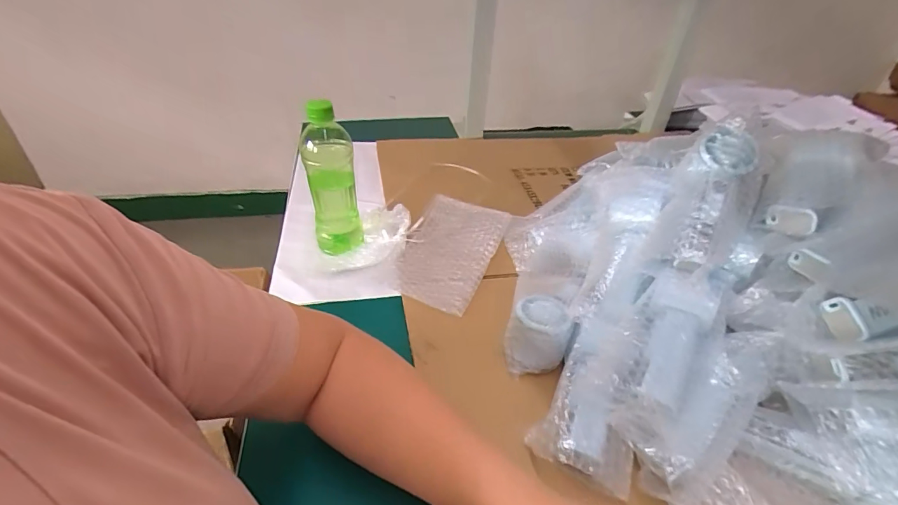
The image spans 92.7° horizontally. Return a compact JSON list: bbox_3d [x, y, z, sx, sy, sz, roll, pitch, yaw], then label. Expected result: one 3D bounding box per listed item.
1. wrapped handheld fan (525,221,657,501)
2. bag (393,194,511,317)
[{"bbox_3d":[0.148,0.073,0.399,0.081,0.059,0.255,17,62,16],"label":"wrapped handheld fan"},{"bbox_3d":[0.001,-0.005,0.590,0.114,0.017,0.200,18,47,13],"label":"bag"}]

